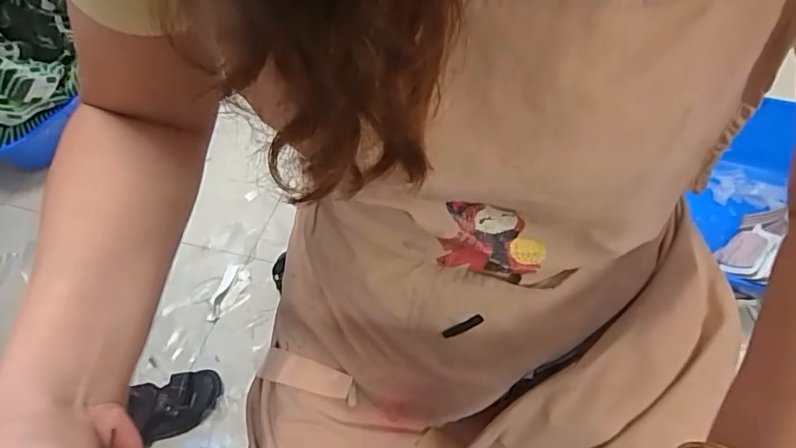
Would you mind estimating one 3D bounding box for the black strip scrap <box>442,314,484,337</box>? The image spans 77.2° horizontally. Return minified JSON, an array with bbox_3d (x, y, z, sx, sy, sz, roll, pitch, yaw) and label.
[{"bbox_3d":[0.043,0.069,0.335,0.030,0.005,0.005,-29,52,14],"label":"black strip scrap"}]

